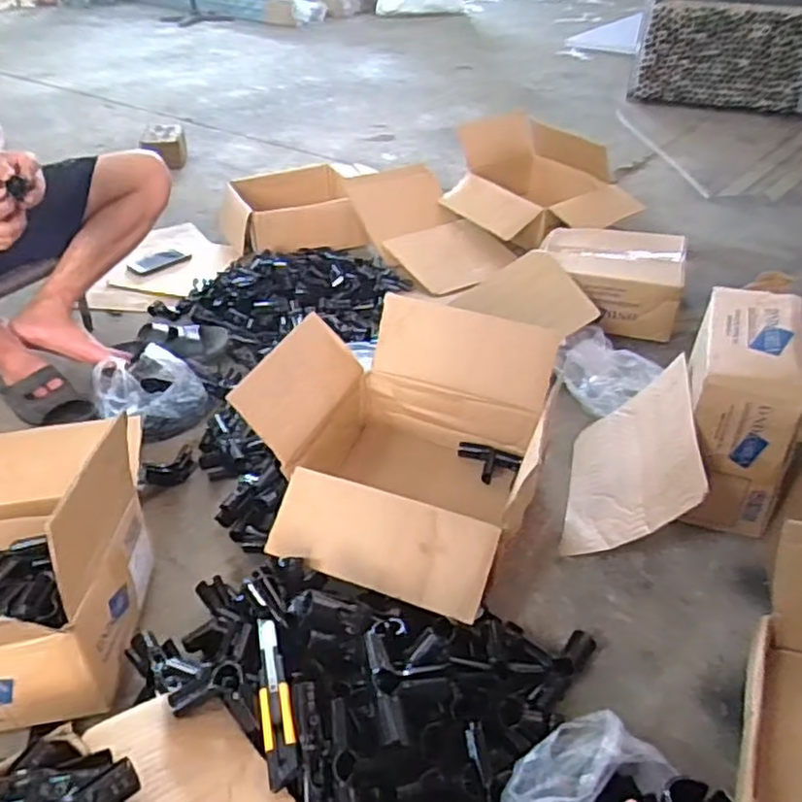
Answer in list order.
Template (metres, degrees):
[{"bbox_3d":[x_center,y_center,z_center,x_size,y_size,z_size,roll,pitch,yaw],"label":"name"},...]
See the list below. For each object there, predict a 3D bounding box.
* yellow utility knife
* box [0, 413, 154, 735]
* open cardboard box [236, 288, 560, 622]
[{"bbox_3d":[-0.135,0.318,0.735,0.032,0.018,0.191,-9,38,-11],"label":"yellow utility knife"},{"bbox_3d":[-0.526,0.189,0.855,0.352,0.257,0.465,-5,38,-6],"label":"box"},{"bbox_3d":[0.001,0.075,1.061,0.418,0.253,0.466,14,39,18],"label":"open cardboard box"}]

